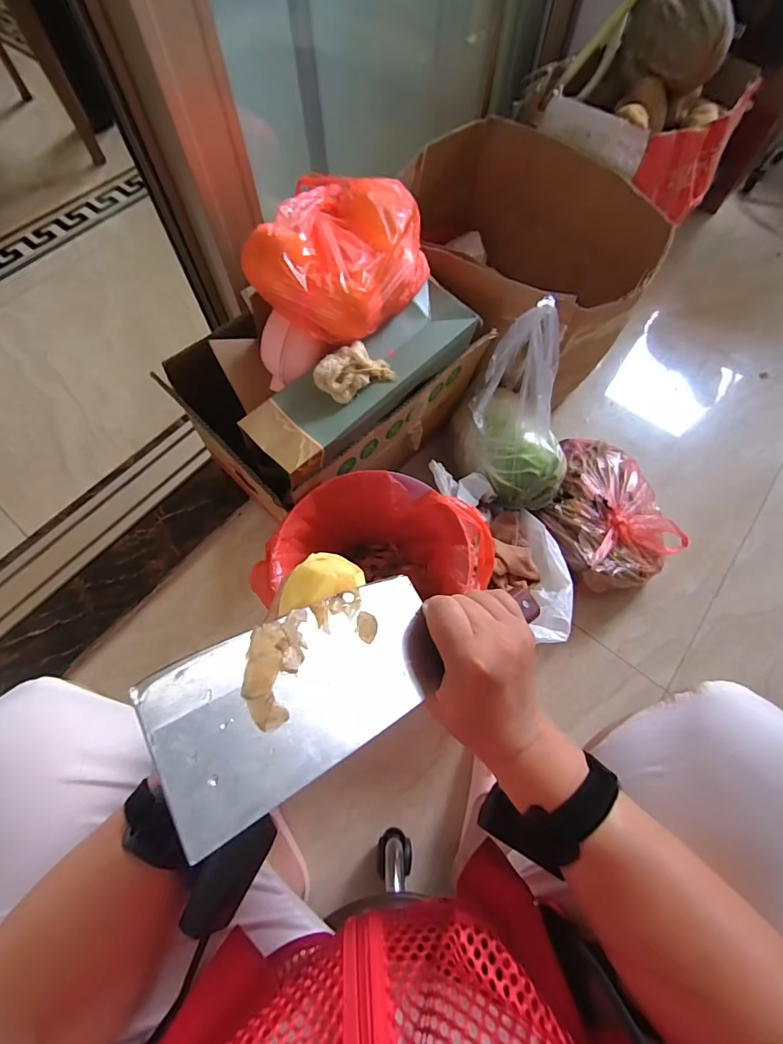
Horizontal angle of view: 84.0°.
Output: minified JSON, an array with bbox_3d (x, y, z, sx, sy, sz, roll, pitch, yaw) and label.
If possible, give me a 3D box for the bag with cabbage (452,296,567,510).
[{"bbox_3d":[0.213,-0.161,0.668,0.192,0.270,0.145,36,71,14],"label":"bag with cabbage"}]

